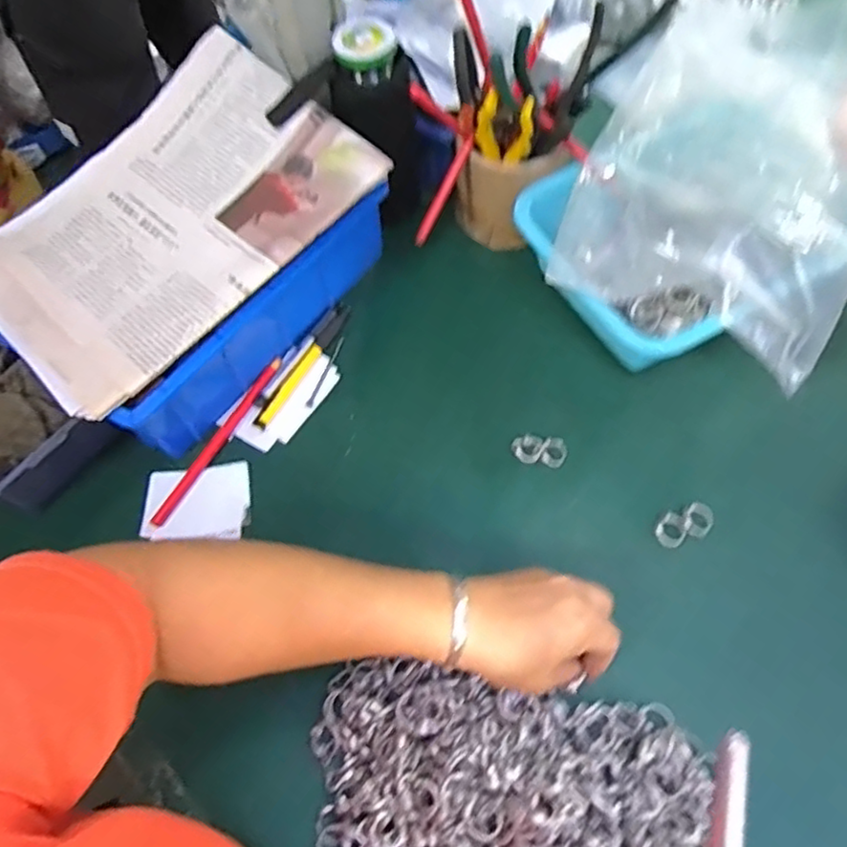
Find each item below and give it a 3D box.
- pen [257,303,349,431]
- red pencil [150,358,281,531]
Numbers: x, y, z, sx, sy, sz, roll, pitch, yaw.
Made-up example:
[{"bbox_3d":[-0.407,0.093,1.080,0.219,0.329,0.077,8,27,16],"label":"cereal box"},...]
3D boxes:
[{"bbox_3d":[-0.101,-0.052,0.557,0.012,0.005,0.135,25,65,16],"label":"pen"},{"bbox_3d":[-0.166,0.011,0.524,0.012,0.005,0.166,24,65,16],"label":"red pencil"}]

